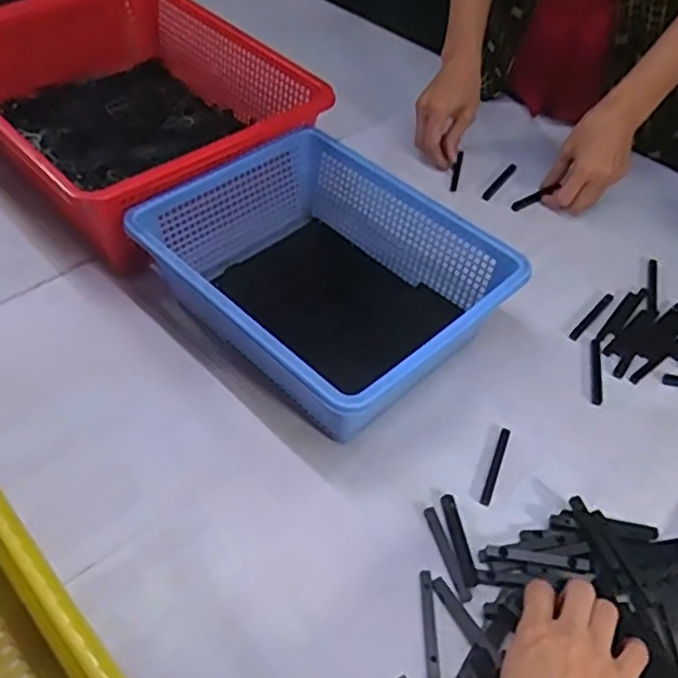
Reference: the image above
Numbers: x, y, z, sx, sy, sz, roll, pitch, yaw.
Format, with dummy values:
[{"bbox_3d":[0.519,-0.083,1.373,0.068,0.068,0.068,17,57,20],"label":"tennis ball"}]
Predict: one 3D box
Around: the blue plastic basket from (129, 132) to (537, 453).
[{"bbox_3d":[-0.012,-0.057,0.652,0.299,0.101,0.238,36,57,25],"label":"blue plastic basket"}]

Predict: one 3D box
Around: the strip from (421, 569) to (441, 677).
[{"bbox_3d":[0.065,0.204,0.498,0.009,0.004,0.077,2,50,-1],"label":"strip"}]

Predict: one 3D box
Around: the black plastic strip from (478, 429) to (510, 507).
[{"bbox_3d":[0.133,0.106,0.590,0.008,0.004,0.078,19,51,13],"label":"black plastic strip"}]

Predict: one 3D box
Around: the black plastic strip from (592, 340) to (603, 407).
[{"bbox_3d":[0.244,0.031,0.659,0.010,0.004,0.077,10,50,6],"label":"black plastic strip"}]

